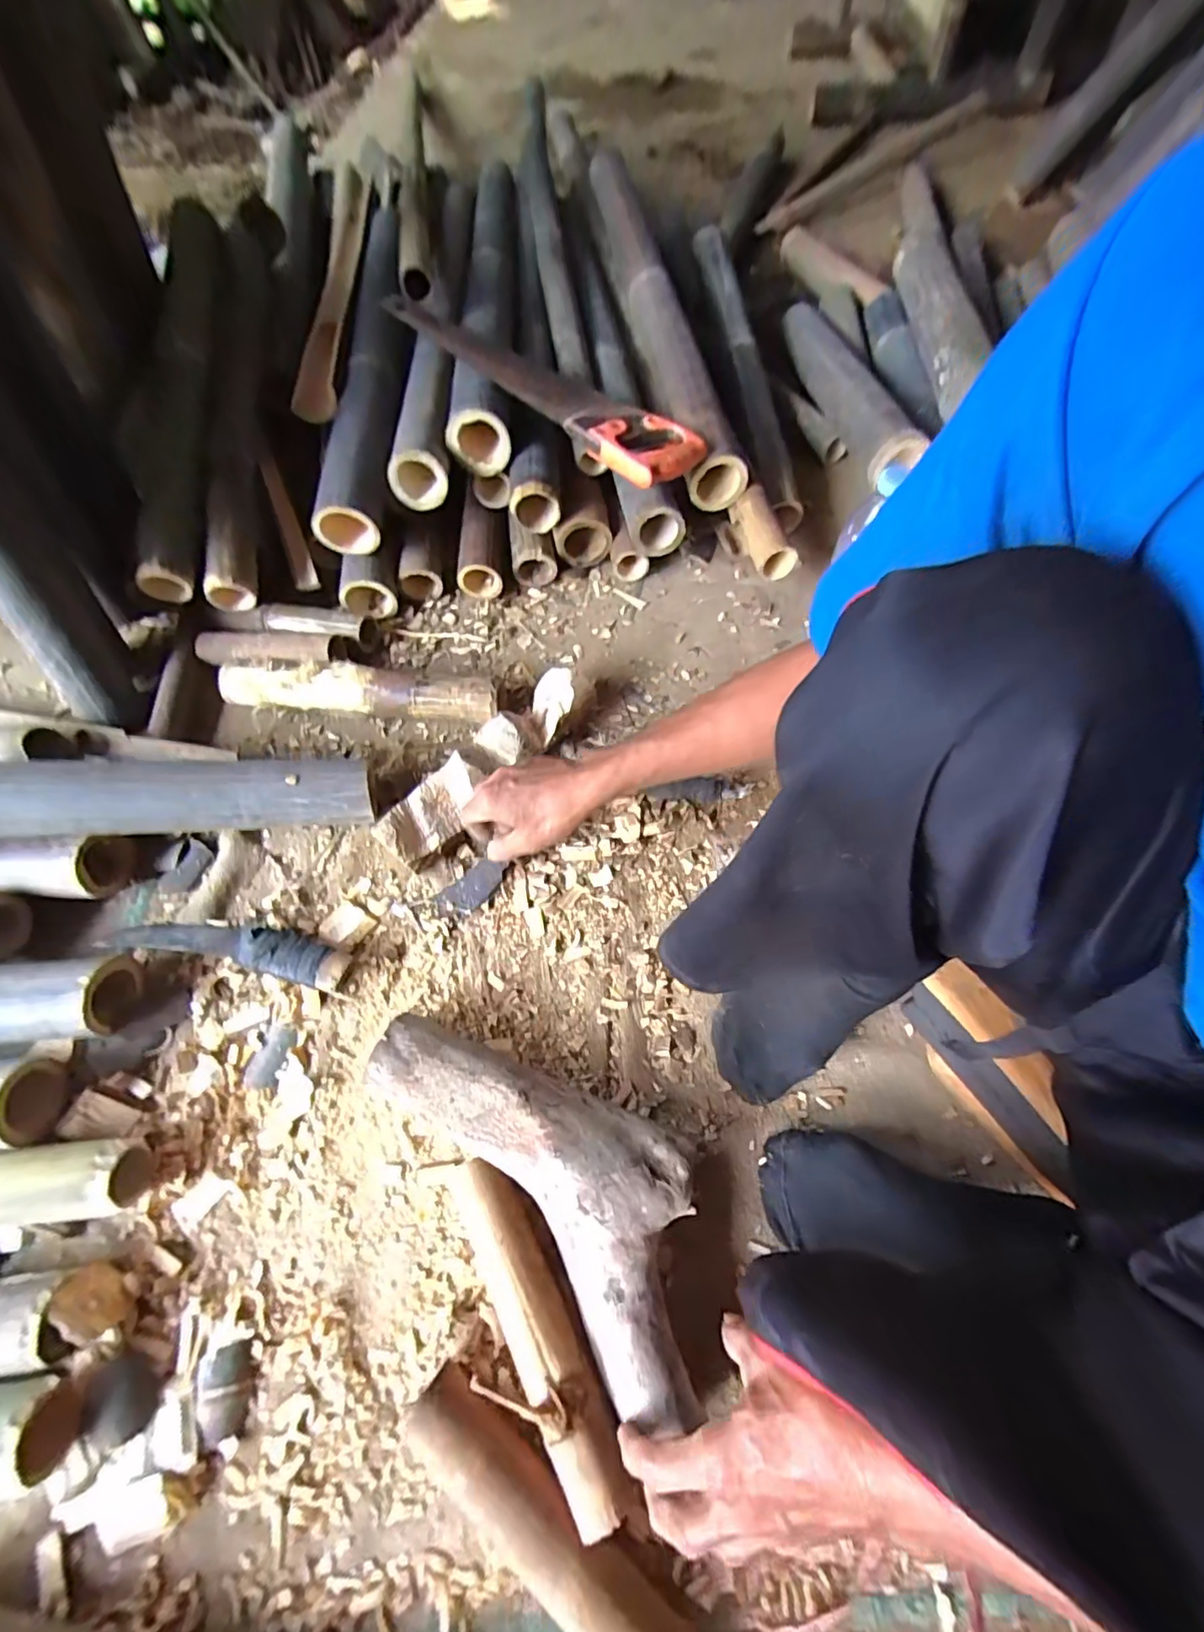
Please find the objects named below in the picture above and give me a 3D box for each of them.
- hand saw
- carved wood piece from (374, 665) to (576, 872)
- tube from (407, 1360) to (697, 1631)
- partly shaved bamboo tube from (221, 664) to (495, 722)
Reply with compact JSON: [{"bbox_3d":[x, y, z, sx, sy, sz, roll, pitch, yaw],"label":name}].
[{"bbox_3d":[-0.083,-0.574,0.770,0.499,0.047,0.112,41,70,18],"label":"hand saw"},{"bbox_3d":[-0.132,-0.064,0.671,0.077,0.047,0.289,37,71,16],"label":"carved wood piece"},{"bbox_3d":[-0.038,0.499,0.413,0.236,0.054,0.049,35,69,16],"label":"tube"},{"bbox_3d":[-0.301,-0.156,0.730,0.352,0.054,0.056,5,64,2],"label":"partly shaved bamboo tube"}]

